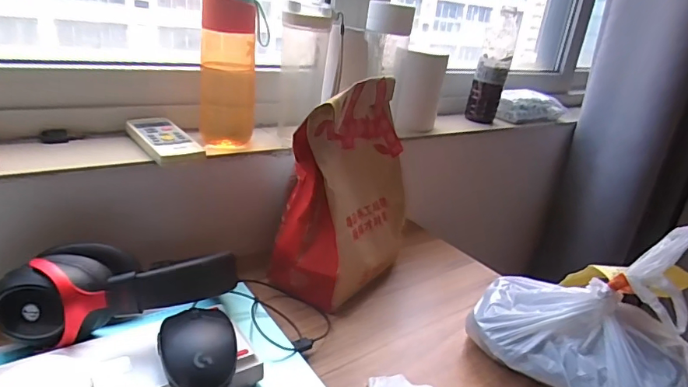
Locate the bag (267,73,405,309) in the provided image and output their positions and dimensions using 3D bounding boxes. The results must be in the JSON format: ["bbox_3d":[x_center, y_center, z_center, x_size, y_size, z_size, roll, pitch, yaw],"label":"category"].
[{"bbox_3d":[0.006,-0.003,0.628,0.113,0.259,0.193,21,26,29],"label":"bag"}]

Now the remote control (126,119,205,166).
[{"bbox_3d":[-0.224,-0.066,0.586,0.059,0.017,0.146,-12,29,-38],"label":"remote control"}]

